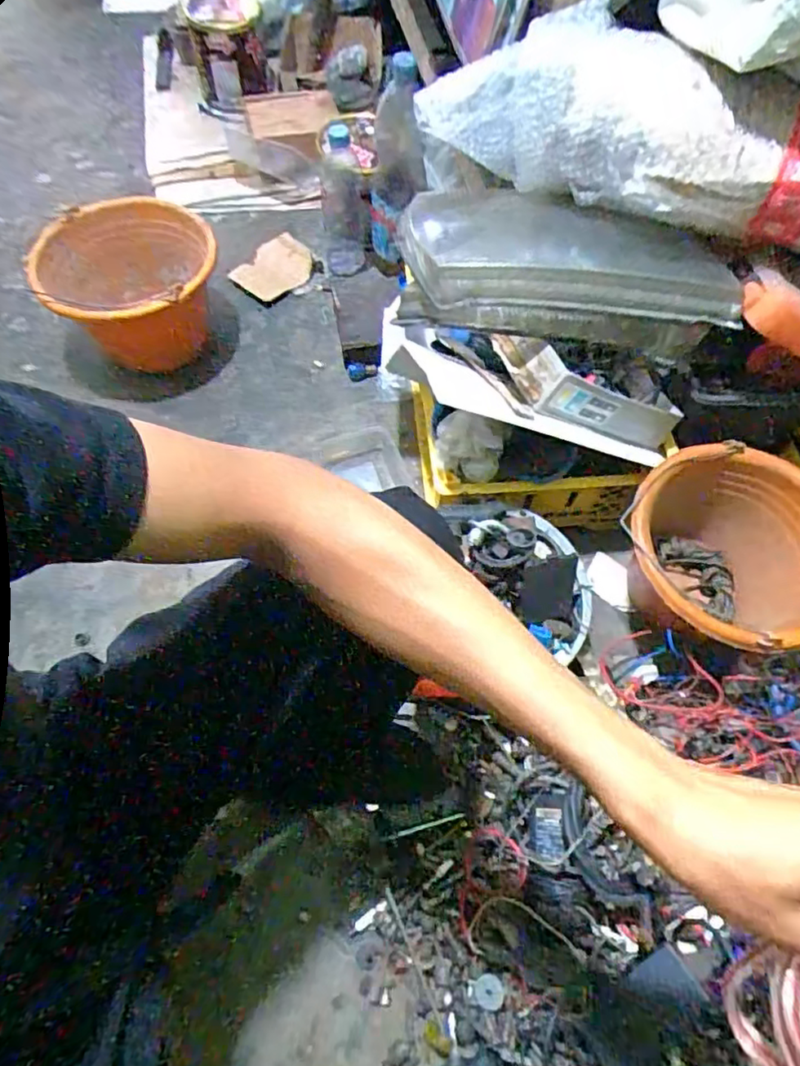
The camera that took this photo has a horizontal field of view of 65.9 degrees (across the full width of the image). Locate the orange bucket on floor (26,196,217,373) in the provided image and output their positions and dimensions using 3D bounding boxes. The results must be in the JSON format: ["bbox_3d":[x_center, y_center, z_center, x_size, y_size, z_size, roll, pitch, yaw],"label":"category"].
[{"bbox_3d":[-0.388,-0.356,0.946,0.232,0.210,0.224,1,63,-2],"label":"orange bucket on floor"}]

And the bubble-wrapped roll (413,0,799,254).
[{"bbox_3d":[0.354,-0.390,0.634,0.635,0.131,0.170,18,64,7],"label":"bubble-wrapped roll"}]

